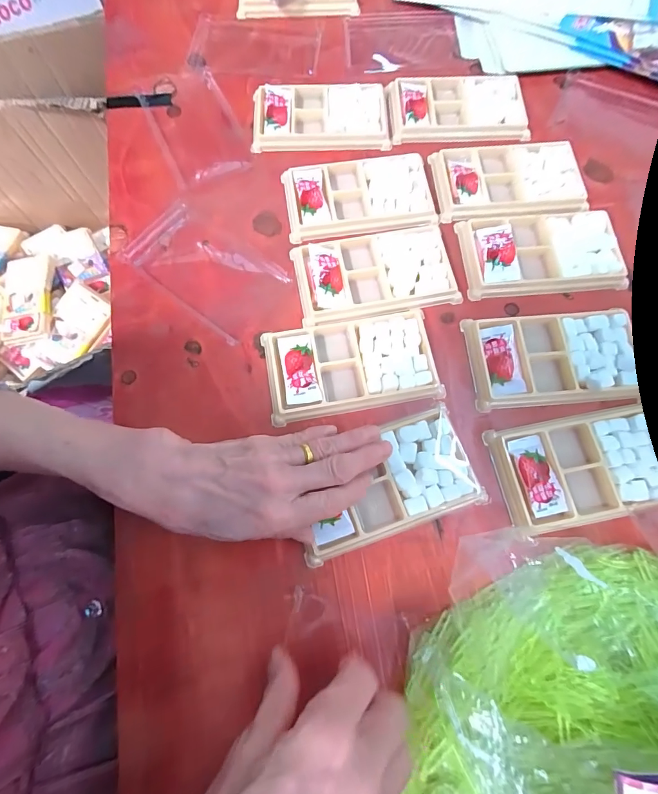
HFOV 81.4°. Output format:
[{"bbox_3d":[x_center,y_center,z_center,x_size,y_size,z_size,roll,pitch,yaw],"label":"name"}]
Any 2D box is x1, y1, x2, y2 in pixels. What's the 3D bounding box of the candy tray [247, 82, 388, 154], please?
[{"bbox_3d":[-0.008,-0.277,0.379,0.131,0.013,0.077,-3,73,1],"label":"candy tray"}]

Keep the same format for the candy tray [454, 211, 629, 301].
[{"bbox_3d":[0.185,-0.126,0.335,0.132,0.021,0.075,-4,73,0],"label":"candy tray"}]

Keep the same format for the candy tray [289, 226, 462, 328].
[{"bbox_3d":[0.039,-0.108,0.328,0.134,0.012,0.078,-10,73,-2],"label":"candy tray"}]

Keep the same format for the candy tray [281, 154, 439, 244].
[{"bbox_3d":[0.027,-0.184,0.351,0.131,0.008,0.080,-6,73,0],"label":"candy tray"}]

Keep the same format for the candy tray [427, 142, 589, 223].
[{"bbox_3d":[0.166,-0.200,0.359,0.134,0.020,0.082,-5,73,0],"label":"candy tray"}]

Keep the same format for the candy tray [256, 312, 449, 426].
[{"bbox_3d":[0.017,-0.026,0.305,0.133,0.010,0.073,-10,73,-2],"label":"candy tray"}]

